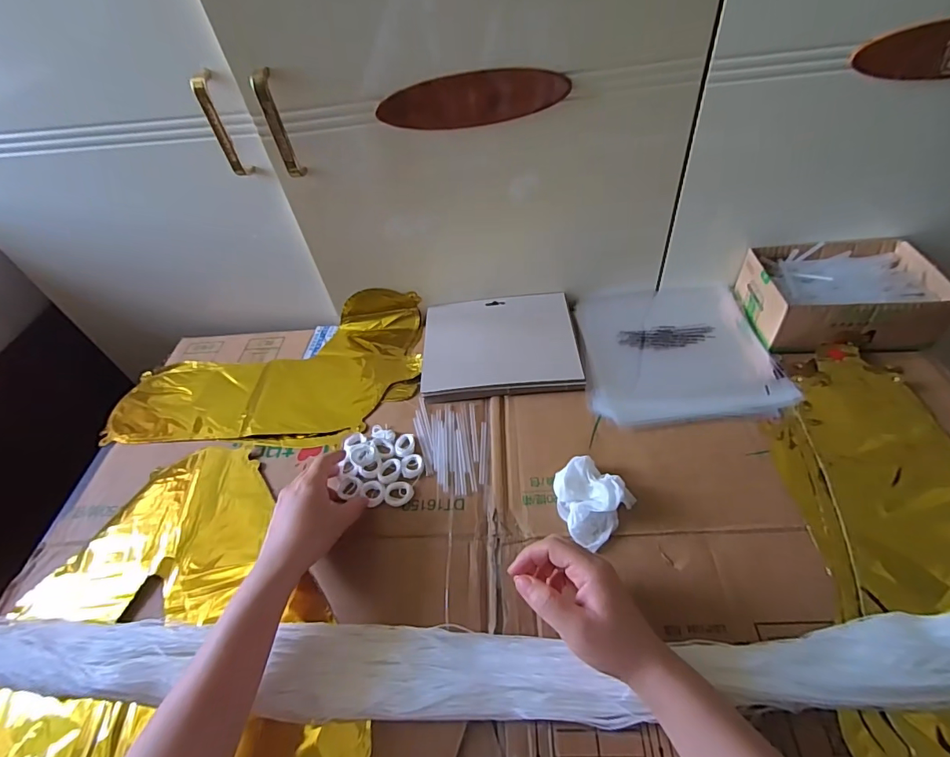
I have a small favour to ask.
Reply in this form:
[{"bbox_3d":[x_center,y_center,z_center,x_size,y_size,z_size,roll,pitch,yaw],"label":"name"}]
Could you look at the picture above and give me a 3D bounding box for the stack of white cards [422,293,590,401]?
[{"bbox_3d":[0.035,-0.044,0.601,0.197,0.028,0.160,-5,45,3],"label":"stack of white cards"}]

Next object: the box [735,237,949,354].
[{"bbox_3d":[0.436,-0.099,0.566,0.191,0.073,0.137,1,50,7],"label":"box"}]

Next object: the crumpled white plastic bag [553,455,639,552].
[{"bbox_3d":[0.106,0.114,0.442,0.066,0.030,0.068,29,55,31],"label":"crumpled white plastic bag"}]

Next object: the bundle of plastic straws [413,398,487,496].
[{"bbox_3d":[-0.024,0.070,0.517,0.073,0.008,0.124,-14,45,-7],"label":"bundle of plastic straws"}]

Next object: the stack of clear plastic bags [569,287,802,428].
[{"bbox_3d":[0.243,-0.038,0.583,0.218,0.019,0.222,-6,45,2],"label":"stack of clear plastic bags"}]

